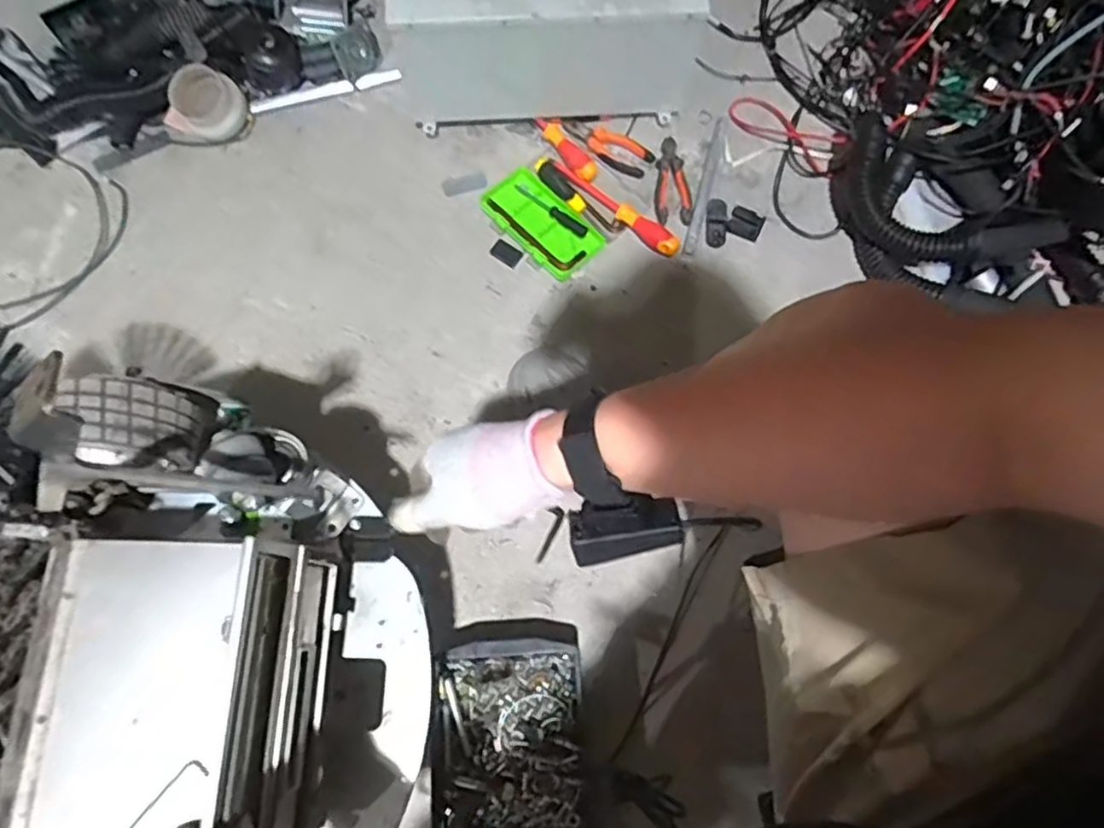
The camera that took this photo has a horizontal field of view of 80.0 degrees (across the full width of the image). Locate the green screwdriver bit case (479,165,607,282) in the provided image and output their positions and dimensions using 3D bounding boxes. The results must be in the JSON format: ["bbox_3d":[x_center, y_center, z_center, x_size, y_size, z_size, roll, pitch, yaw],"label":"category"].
[{"bbox_3d":[-0.017,-0.289,0.995,0.179,0.024,0.105,42,76,12],"label":"green screwdriver bit case"}]

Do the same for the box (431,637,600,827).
[{"bbox_3d":[-0.039,0.387,0.765,0.177,0.059,0.261,-2,72,-1],"label":"box"}]

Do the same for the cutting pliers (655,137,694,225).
[{"bbox_3d":[0.187,-0.361,1.022,0.054,0.014,0.150,0,72,-1],"label":"cutting pliers"}]

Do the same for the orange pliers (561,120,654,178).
[{"bbox_3d":[0.084,-0.423,1.036,0.150,0.013,0.058,24,73,7],"label":"orange pliers"}]

